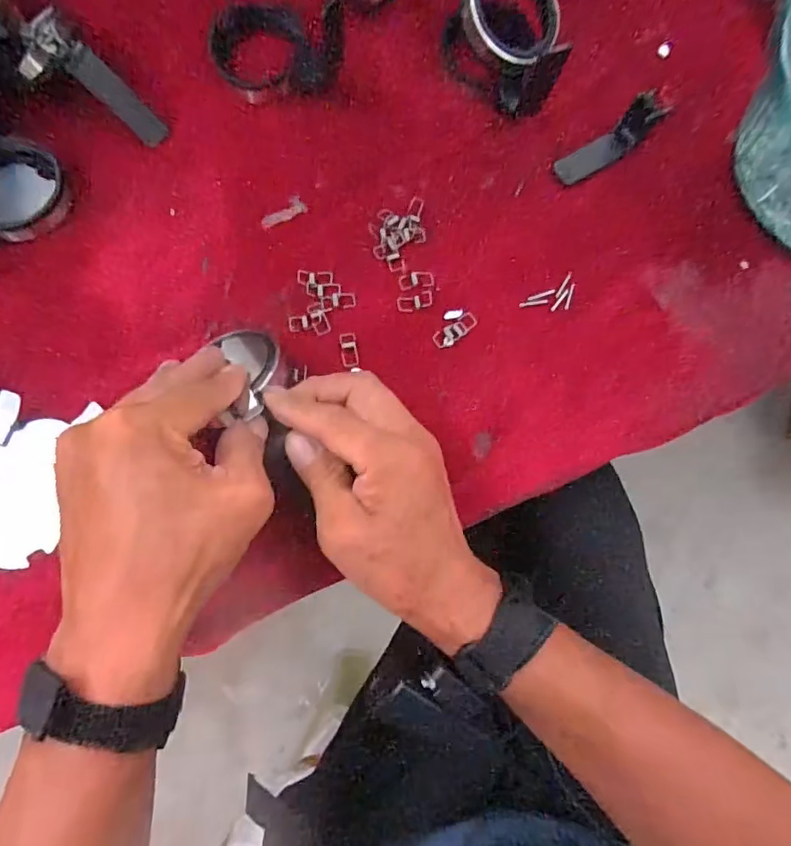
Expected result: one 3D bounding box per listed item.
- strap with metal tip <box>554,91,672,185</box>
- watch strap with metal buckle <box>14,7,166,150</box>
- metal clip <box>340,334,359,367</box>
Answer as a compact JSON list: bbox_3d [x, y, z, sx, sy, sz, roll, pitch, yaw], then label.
[{"bbox_3d":[0.155,-0.202,0.380,0.082,0.009,0.024,-36,84,8],"label":"strap with metal tip"},{"bbox_3d":[-0.207,-0.233,0.367,0.092,0.028,0.037,35,82,-29],"label":"watch strap with metal buckle"},{"bbox_3d":[-0.031,-0.050,0.355,0.011,0.004,0.023,-7,79,-3],"label":"metal clip"}]

